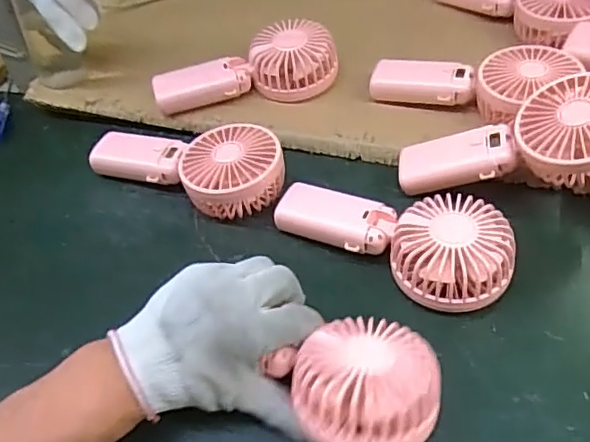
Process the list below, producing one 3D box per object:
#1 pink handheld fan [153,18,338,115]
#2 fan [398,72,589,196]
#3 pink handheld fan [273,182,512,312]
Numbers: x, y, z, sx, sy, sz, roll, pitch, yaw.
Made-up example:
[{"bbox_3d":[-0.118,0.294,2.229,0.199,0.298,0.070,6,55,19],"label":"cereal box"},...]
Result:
[{"bbox_3d":[-0.048,-0.149,0.572,0.181,0.053,0.070,-8,51,-1],"label":"pink handheld fan"},{"bbox_3d":[0.176,-0.059,0.456,0.183,0.045,0.090,-13,45,31],"label":"fan"},{"bbox_3d":[0.077,0.004,0.443,0.180,0.043,0.079,27,58,25],"label":"pink handheld fan"}]

